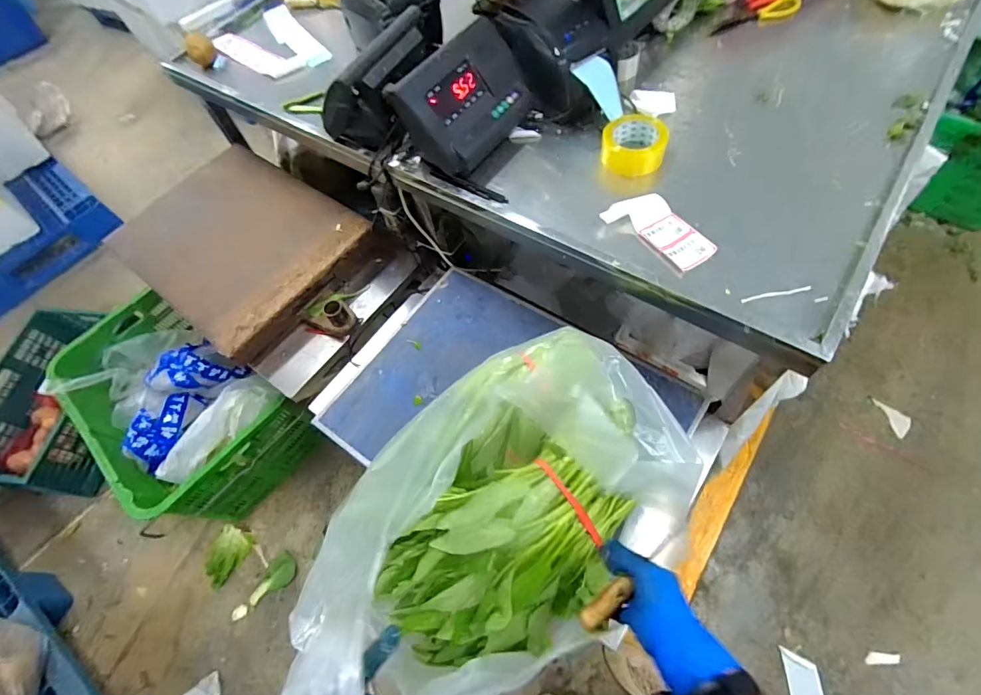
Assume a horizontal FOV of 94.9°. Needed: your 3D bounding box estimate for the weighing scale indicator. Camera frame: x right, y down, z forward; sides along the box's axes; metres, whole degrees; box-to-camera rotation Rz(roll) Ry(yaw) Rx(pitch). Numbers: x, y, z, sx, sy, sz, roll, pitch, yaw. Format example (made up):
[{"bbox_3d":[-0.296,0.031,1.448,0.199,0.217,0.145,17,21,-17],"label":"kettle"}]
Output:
[{"bbox_3d":[-0.040,-0.459,0.826,0.132,0.138,0.257,30,70,21],"label":"weighing scale indicator"}]

